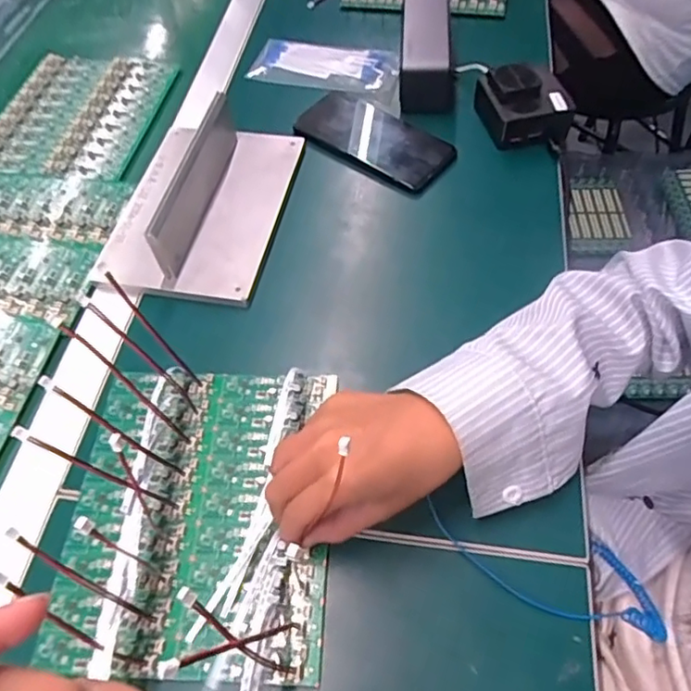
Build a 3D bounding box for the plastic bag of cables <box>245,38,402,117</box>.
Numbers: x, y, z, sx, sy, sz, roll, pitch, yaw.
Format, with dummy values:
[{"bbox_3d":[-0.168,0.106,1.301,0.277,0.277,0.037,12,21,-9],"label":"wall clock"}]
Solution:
[{"bbox_3d":[-0.017,-0.299,0.631,0.185,0.018,0.076,19,62,14],"label":"plastic bag of cables"}]

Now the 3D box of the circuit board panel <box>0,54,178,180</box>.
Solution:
[{"bbox_3d":[-0.283,-0.245,0.619,0.168,0.010,0.181,9,60,8],"label":"circuit board panel"}]

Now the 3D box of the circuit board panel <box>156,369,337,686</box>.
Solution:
[{"bbox_3d":[-0.060,0.105,0.380,0.093,0.008,0.194,-2,59,2],"label":"circuit board panel"}]

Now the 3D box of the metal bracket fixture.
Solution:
[{"bbox_3d":[-0.127,-0.144,0.513,0.141,0.062,0.212,10,60,8],"label":"metal bracket fixture"}]

